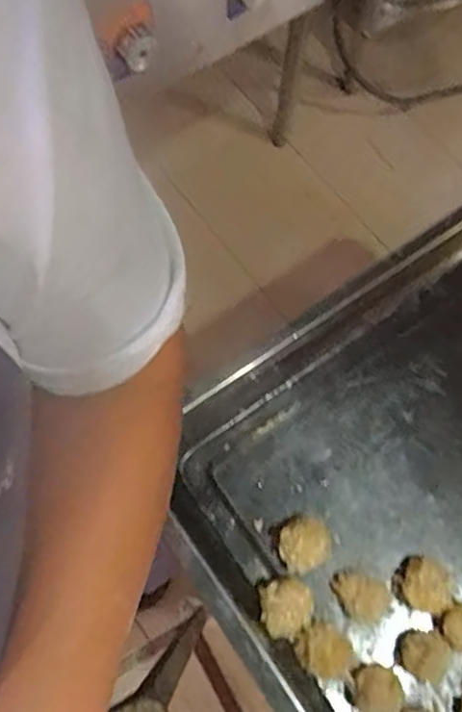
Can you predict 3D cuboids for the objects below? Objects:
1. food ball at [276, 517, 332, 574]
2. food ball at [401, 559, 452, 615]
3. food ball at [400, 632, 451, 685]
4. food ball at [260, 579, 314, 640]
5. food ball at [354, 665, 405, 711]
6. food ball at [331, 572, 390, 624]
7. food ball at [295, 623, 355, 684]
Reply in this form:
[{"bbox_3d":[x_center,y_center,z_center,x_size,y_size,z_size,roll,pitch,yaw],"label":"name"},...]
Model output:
[{"bbox_3d":[0.050,0.131,0.404,0.036,0.030,0.033,0,70,0],"label":"food ball"},{"bbox_3d":[0.133,0.159,0.401,0.031,0.027,0.033,0,70,0],"label":"food ball"},{"bbox_3d":[0.128,0.199,0.388,0.028,0.022,0.029,0,70,0],"label":"food ball"},{"bbox_3d":[0.037,0.171,0.393,0.034,0.023,0.036,0,70,0],"label":"food ball"},{"bbox_3d":[0.096,0.220,0.380,0.030,0.024,0.029,0,70,0],"label":"food ball"},{"bbox_3d":[0.087,0.165,0.399,0.035,0.030,0.027,33,73,11],"label":"food ball"},{"bbox_3d":[0.062,0.197,0.382,0.031,0.028,0.039,-41,75,-13],"label":"food ball"}]

